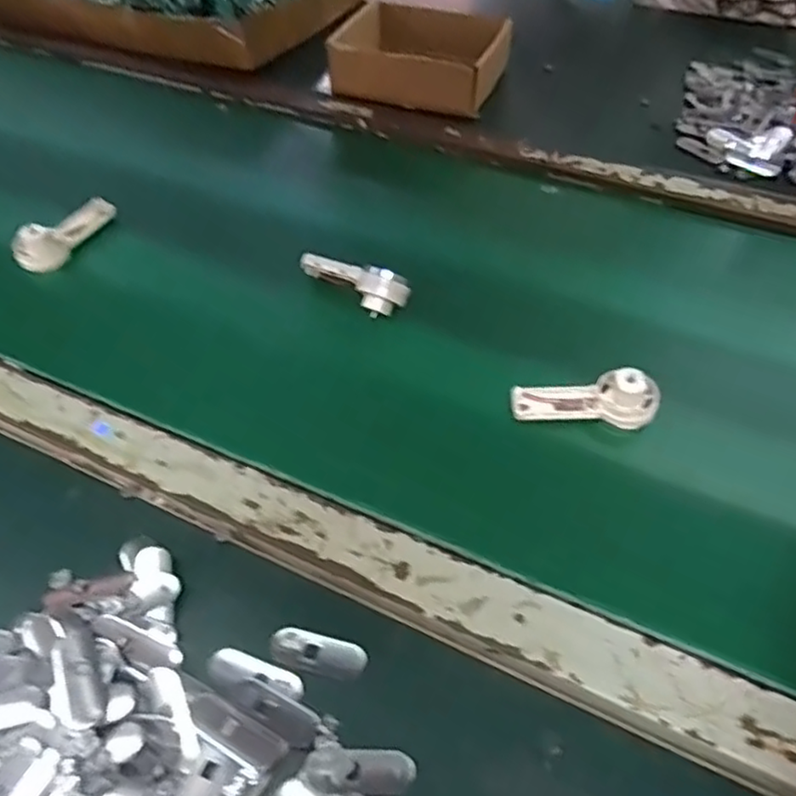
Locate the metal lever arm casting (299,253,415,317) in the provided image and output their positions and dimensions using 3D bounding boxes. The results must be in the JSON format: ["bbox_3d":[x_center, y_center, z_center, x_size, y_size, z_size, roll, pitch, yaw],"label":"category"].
[{"bbox_3d":[-0.039,-0.090,0.530,0.096,0.029,0.029,22,54,18],"label":"metal lever arm casting"}]

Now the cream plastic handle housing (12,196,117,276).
[{"bbox_3d":[-0.289,-0.146,0.586,0.018,0.037,0.098,24,54,19],"label":"cream plastic handle housing"}]

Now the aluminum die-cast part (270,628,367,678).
[{"bbox_3d":[-0.042,0.134,0.355,0.051,0.004,0.019,8,51,7],"label":"aluminum die-cast part"}]

